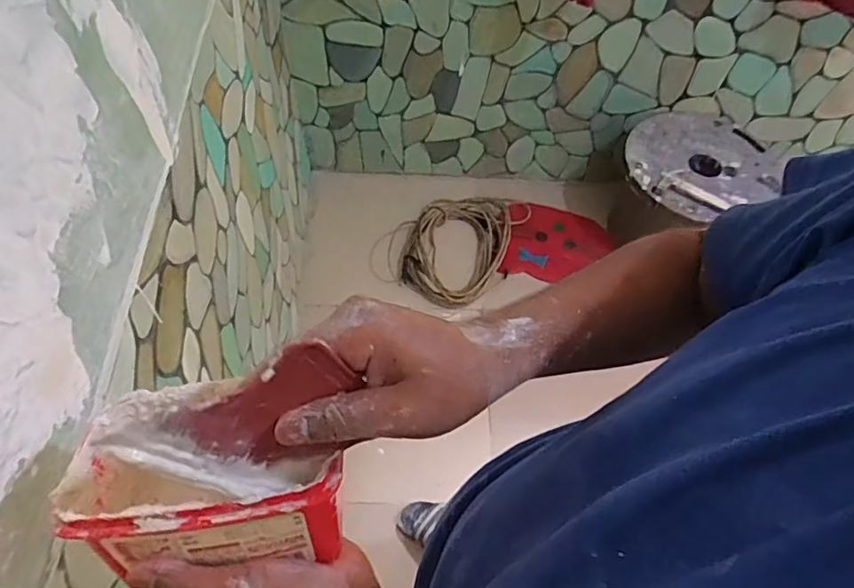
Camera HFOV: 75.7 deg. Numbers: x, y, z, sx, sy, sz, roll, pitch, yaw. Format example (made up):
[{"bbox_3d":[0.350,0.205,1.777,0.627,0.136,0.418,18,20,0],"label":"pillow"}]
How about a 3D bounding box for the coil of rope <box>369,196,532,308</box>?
[{"bbox_3d":[0.089,-0.191,1.910,0.366,0.094,0.507,27,59,14],"label":"coil of rope"}]

